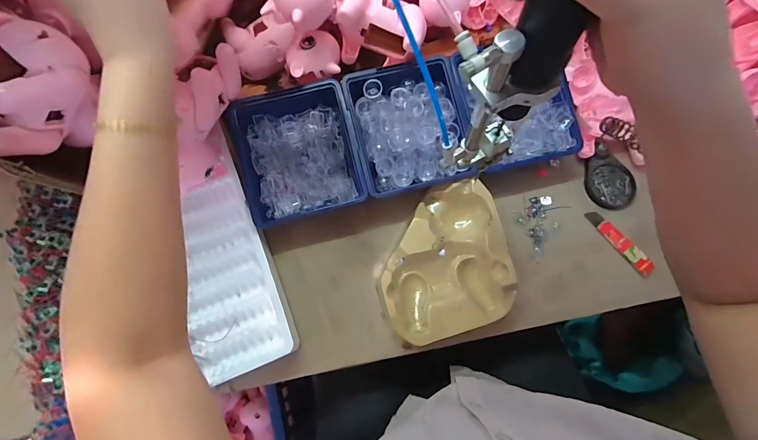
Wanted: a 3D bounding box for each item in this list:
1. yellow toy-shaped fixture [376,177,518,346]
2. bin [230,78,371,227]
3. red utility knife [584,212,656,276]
[{"bbox_3d":[0.076,0.051,0.455,0.158,0.054,0.176,-12,75,-4],"label":"yellow toy-shaped fixture"},{"bbox_3d":[-0.105,-0.085,0.467,0.149,0.052,0.163,-15,75,-4],"label":"bin"},{"bbox_3d":[0.324,0.028,0.486,0.017,0.013,0.103,-35,77,-9],"label":"red utility knife"}]

